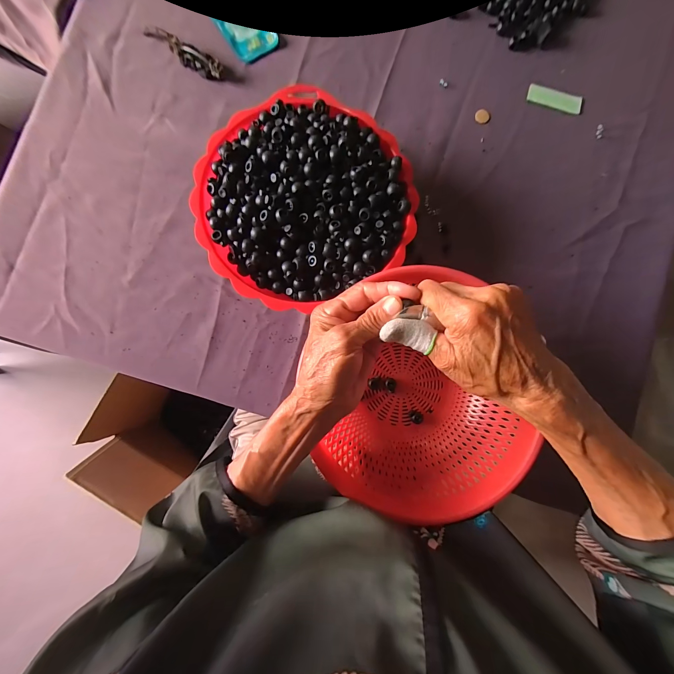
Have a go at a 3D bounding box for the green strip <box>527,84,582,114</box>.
[{"bbox_3d":[0.320,-0.350,0.427,0.079,0.004,0.027,12,87,-2],"label":"green strip"}]

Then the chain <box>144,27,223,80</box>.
[{"bbox_3d":[-0.210,-0.388,0.396,0.115,0.020,0.027,26,87,-1],"label":"chain"}]

